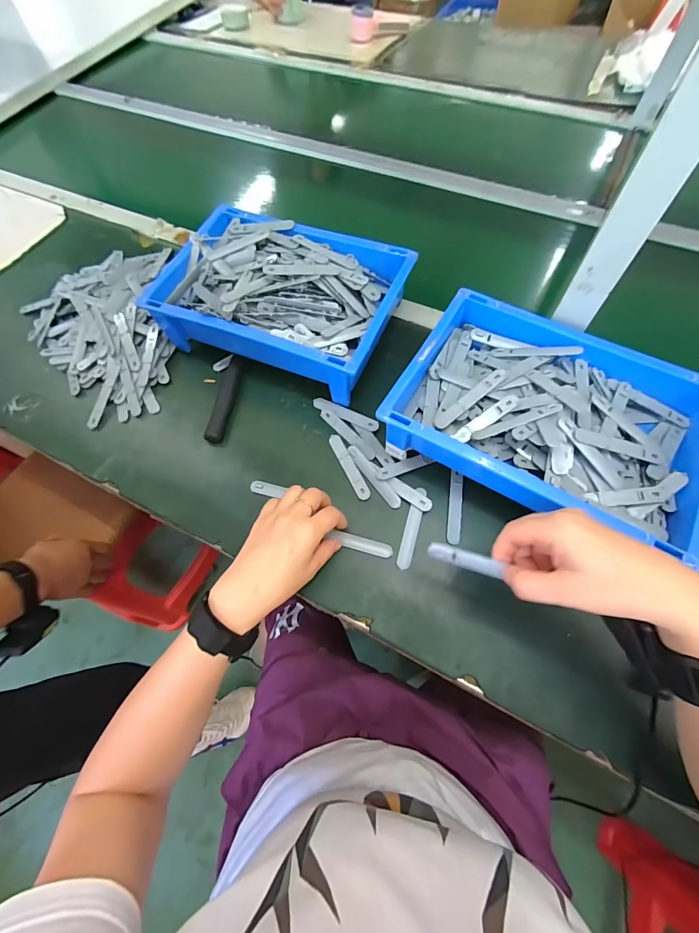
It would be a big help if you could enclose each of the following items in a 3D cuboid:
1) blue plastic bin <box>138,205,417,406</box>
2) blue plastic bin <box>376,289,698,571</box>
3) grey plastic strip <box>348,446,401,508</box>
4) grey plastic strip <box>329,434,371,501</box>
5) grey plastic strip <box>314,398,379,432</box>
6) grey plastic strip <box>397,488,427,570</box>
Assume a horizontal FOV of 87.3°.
[{"bbox_3d":[-0.093,-0.222,0.501,0.303,0.096,0.221,22,68,12],"label":"blue plastic bin"},{"bbox_3d":[0.214,-0.050,0.412,0.301,0.081,0.223,28,70,15],"label":"blue plastic bin"},{"bbox_3d":[0.028,0.010,0.434,0.015,0.007,0.094,-35,68,-12],"label":"grey plastic strip"},{"bbox_3d":[-0.001,-0.002,0.444,0.015,0.004,0.095,-24,66,-8],"label":"grey plastic strip"},{"bbox_3d":[-0.006,-0.069,0.475,0.093,0.004,0.017,26,69,14],"label":"grey plastic strip"},{"bbox_3d":[0.070,0.067,0.410,0.015,0.004,0.095,14,67,9],"label":"grey plastic strip"}]

